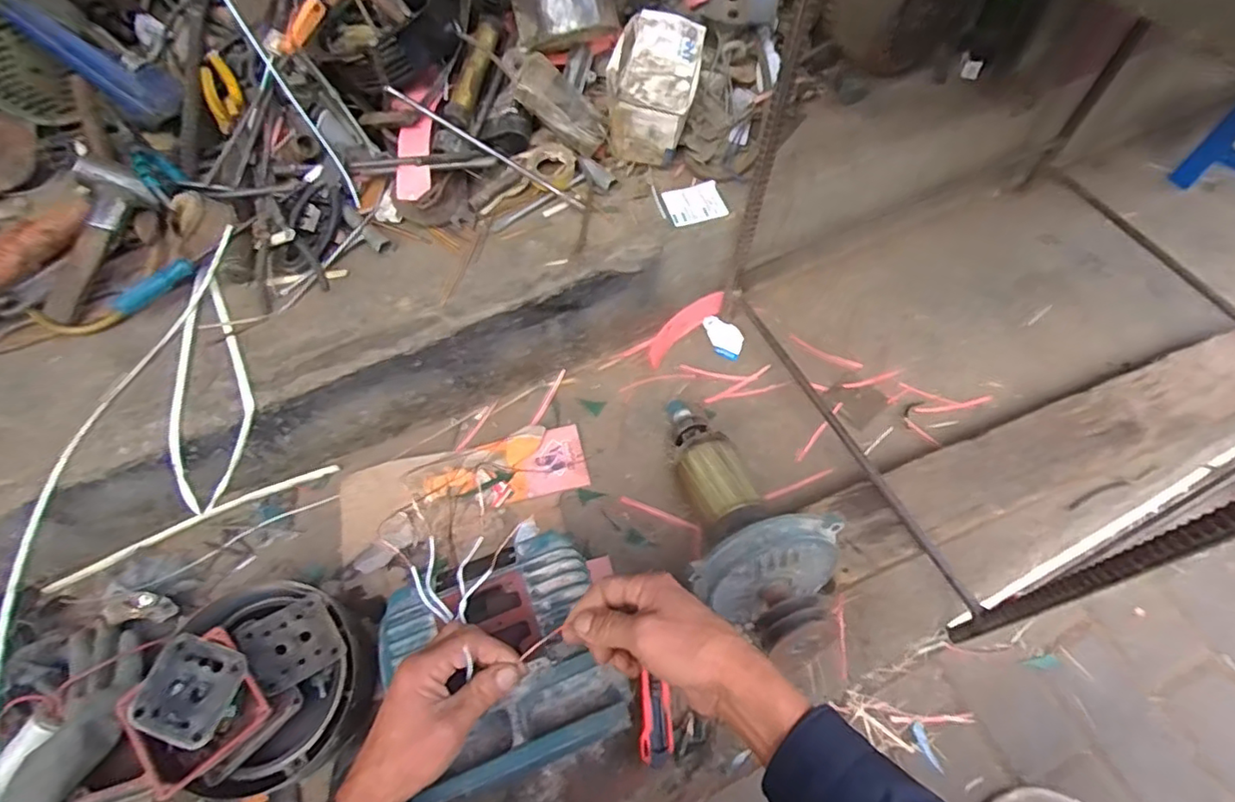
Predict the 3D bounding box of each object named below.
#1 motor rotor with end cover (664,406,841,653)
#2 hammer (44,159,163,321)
[{"bbox_3d":[0.125,0.116,0.696,0.158,0.138,0.351,-18,45,-9],"label":"motor rotor with end cover"},{"bbox_3d":[-0.630,-0.190,0.723,0.084,0.052,0.189,30,94,17],"label":"hammer"}]

